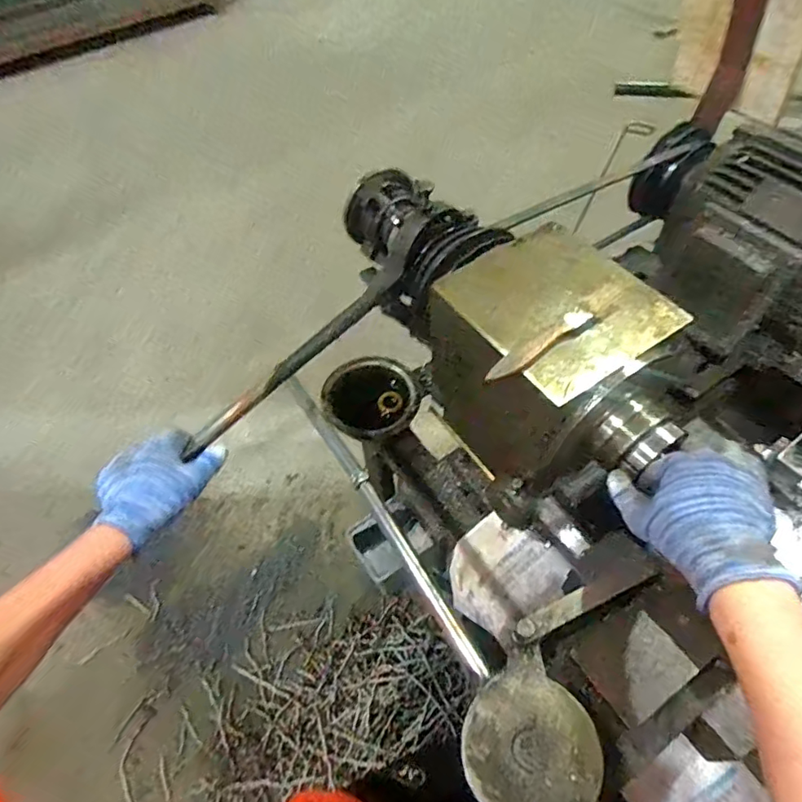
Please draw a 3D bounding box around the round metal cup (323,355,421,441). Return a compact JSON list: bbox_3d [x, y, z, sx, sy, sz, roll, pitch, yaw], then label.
[{"bbox_3d":[-0.040,0.003,0.743,0.132,0.060,0.124,-6,66,2],"label":"round metal cup"}]

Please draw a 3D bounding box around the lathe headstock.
[{"bbox_3d":[0.089,-0.076,0.591,0.169,0.209,0.449,-33,55,-19],"label":"lathe headstock"}]

